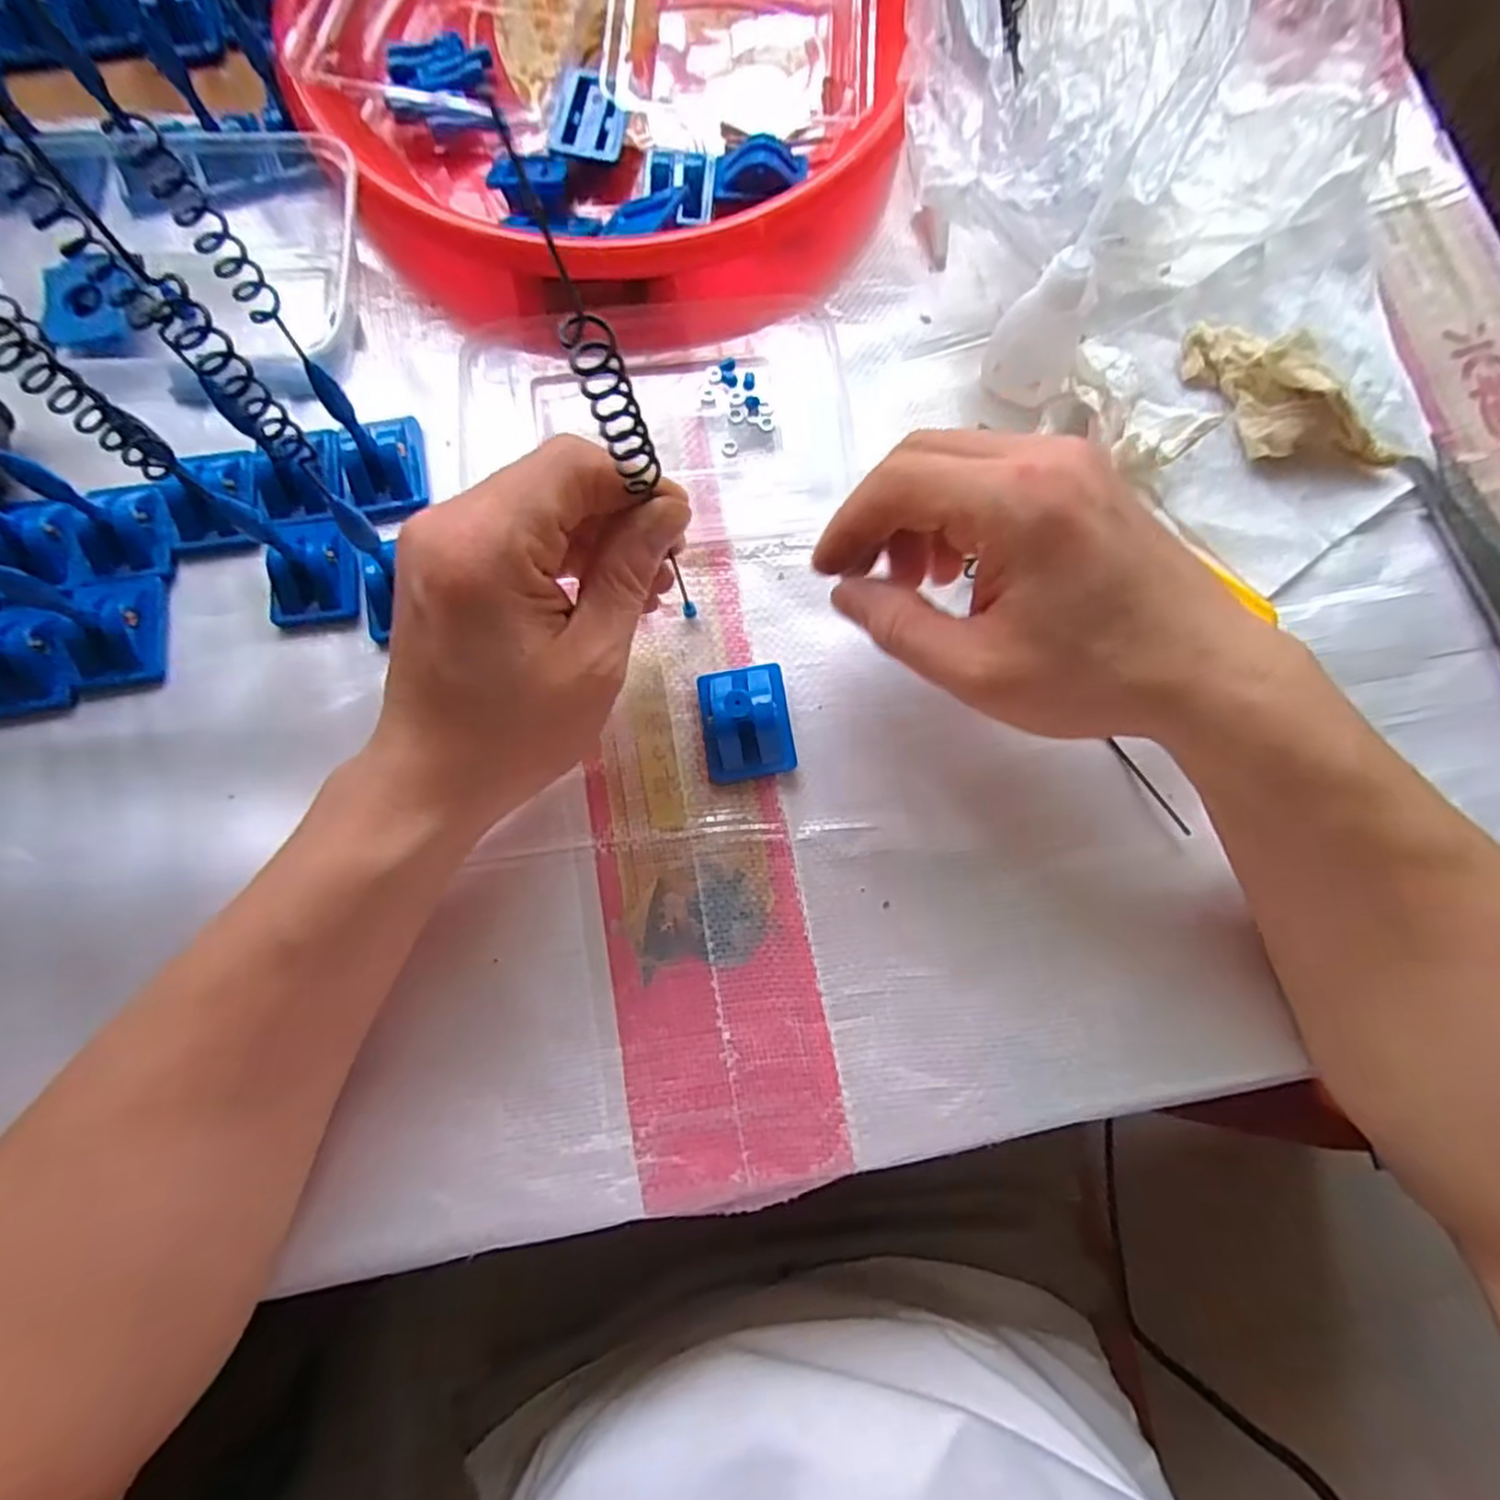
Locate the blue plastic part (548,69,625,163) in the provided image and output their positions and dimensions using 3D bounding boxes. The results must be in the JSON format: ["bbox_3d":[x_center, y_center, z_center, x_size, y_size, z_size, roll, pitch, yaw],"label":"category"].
[{"bbox_3d":[-0.075,-0.299,0.340,0.033,0.007,0.042,8,84,-1],"label":"blue plastic part"}]

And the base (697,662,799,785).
[{"bbox_3d":[-0.001,-0.012,0.283,0.034,0.016,0.045,-8,76,-3],"label":"base"}]

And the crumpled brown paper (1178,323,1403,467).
[{"bbox_3d":[0.226,-0.150,0.309,0.036,0.027,0.096,-42,80,-10],"label":"crumpled brown paper"}]

